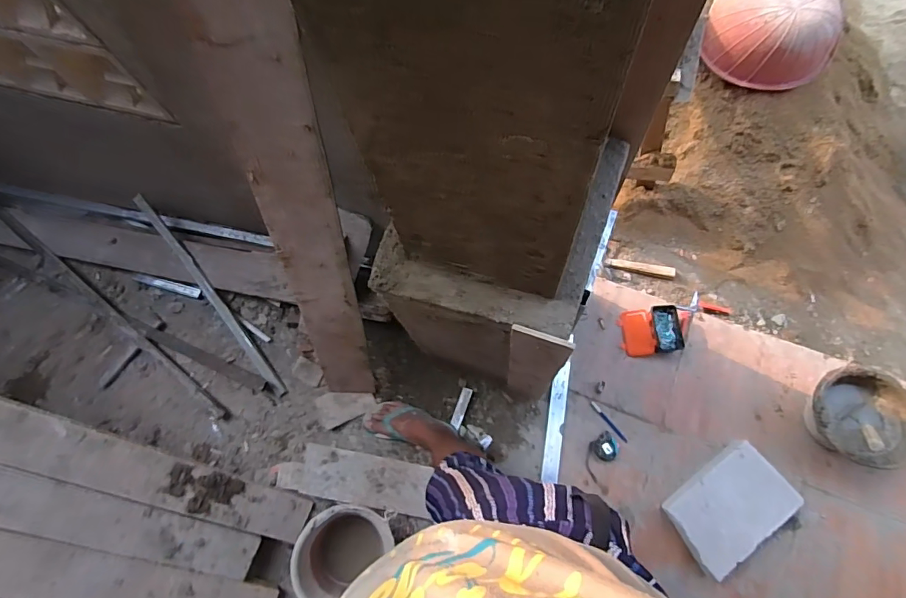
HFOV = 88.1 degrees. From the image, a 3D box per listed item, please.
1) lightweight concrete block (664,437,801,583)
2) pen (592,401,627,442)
[{"bbox_3d":[0.744,0.553,1.255,0.316,0.057,0.207,-34,72,-6],"label":"lightweight concrete block"},{"bbox_3d":[0.461,0.364,1.385,0.011,0.010,0.141,-36,72,-7],"label":"pen"}]

